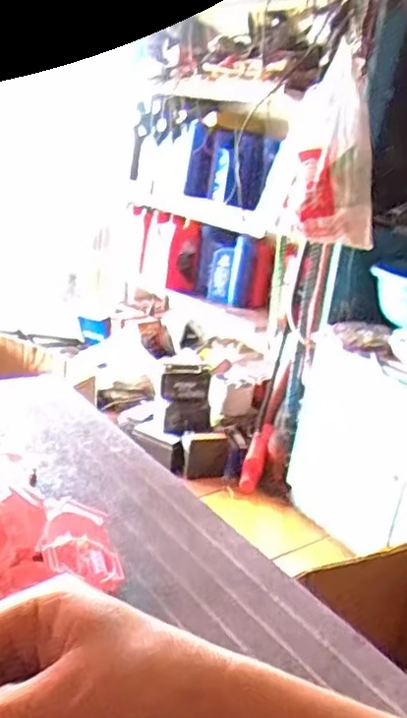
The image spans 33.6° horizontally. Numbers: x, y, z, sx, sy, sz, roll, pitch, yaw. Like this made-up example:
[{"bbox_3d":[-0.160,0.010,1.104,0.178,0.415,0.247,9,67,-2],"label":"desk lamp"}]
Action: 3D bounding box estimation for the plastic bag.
[{"bbox_3d":[0.282,-0.458,1.495,0.220,0.362,0.224,8,20,4],"label":"plastic bag"}]

